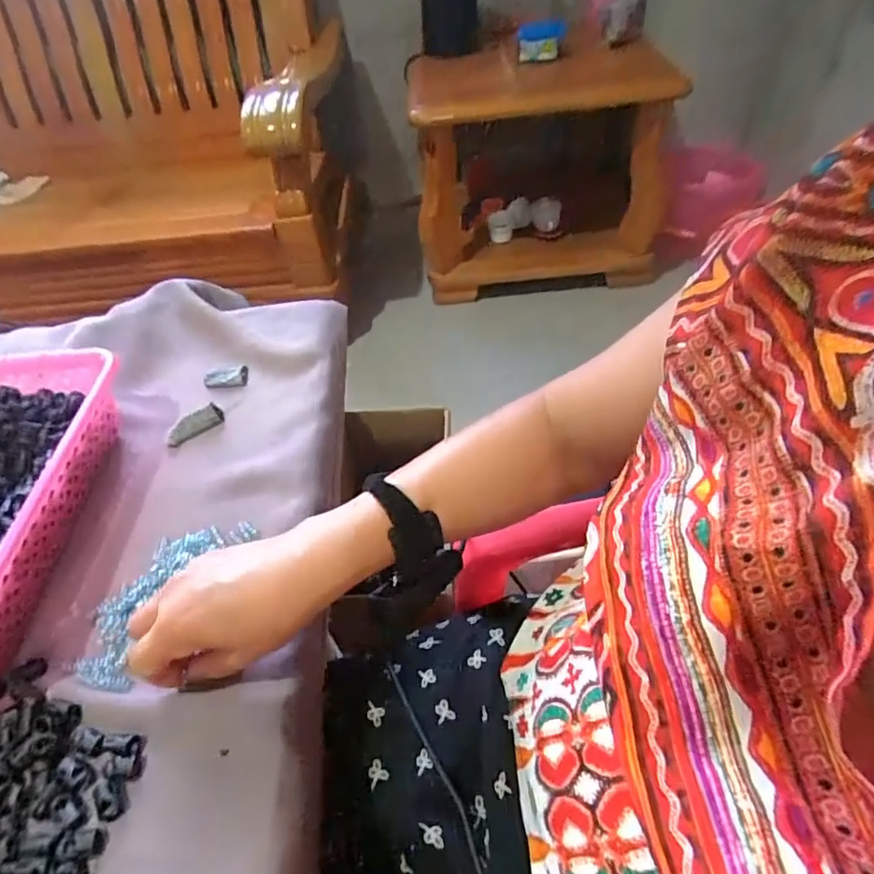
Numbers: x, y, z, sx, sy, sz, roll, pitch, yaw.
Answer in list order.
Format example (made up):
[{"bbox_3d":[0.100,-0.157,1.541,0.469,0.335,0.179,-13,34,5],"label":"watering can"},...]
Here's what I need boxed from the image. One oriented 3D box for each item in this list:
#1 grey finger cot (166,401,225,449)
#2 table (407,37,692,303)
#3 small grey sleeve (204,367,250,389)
[{"bbox_3d":[-0.237,-0.013,0.554,0.057,0.017,0.018,-32,53,-21],"label":"grey finger cot"},{"bbox_3d":[0.269,-0.693,1.528,0.643,0.522,0.376,-11,47,-3],"label":"table"},{"bbox_3d":[-0.220,-0.061,0.592,0.046,0.007,0.026,-7,48,0],"label":"small grey sleeve"}]

